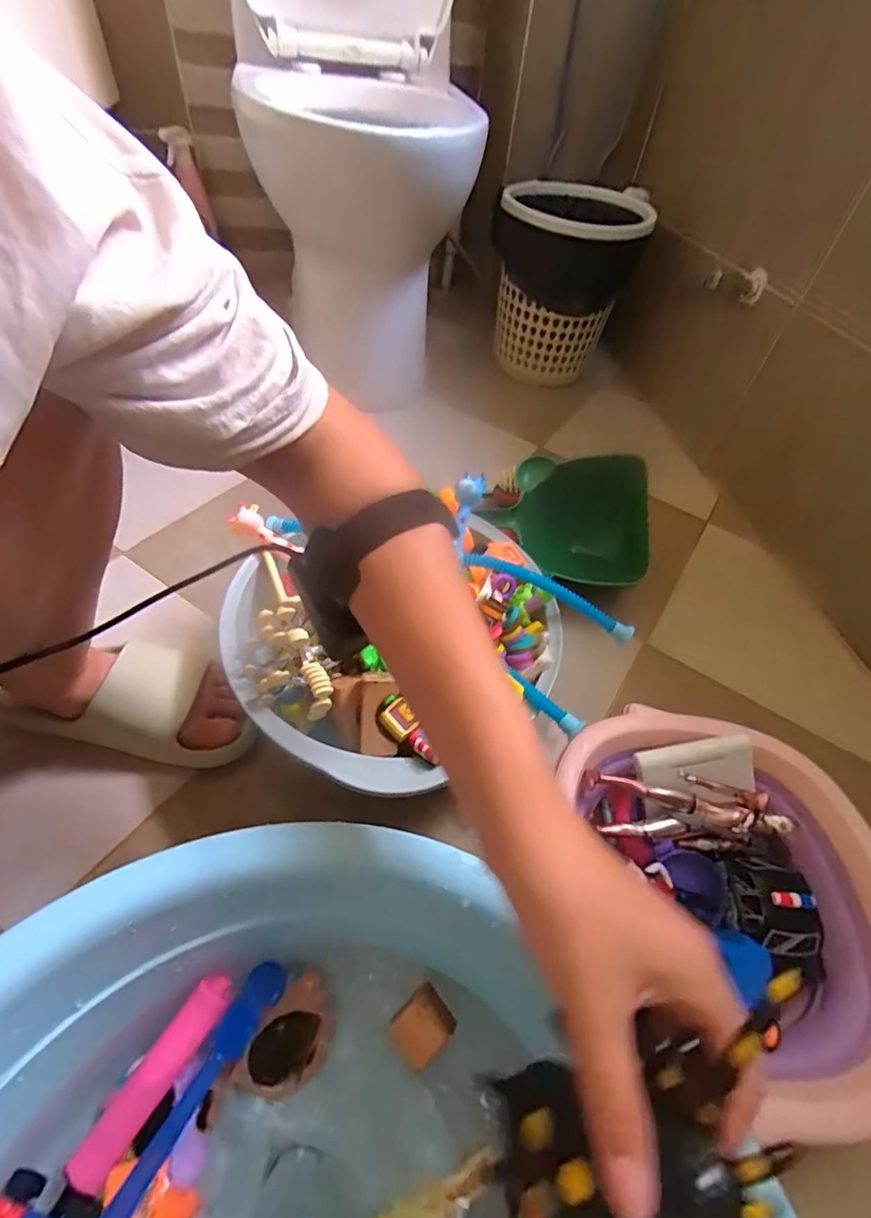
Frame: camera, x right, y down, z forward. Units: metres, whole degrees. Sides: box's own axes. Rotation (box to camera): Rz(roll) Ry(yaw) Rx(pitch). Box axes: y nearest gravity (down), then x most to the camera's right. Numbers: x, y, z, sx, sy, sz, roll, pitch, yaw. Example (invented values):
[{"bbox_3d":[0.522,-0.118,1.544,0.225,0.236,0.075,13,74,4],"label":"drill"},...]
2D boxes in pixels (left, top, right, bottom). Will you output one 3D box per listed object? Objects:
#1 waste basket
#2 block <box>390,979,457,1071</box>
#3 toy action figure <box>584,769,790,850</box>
[{"bbox_3d":[0.237,-0.624,0.976,0.249,0.282,0.258,15,51,6],"label":"waste basket"},{"bbox_3d":[-0.009,0.269,0.322,0.035,0.031,0.031,-31,60,-27],"label":"block"},{"bbox_3d":[0.206,0.165,0.412,0.159,0.029,0.045,5,50,-1],"label":"toy action figure"}]

